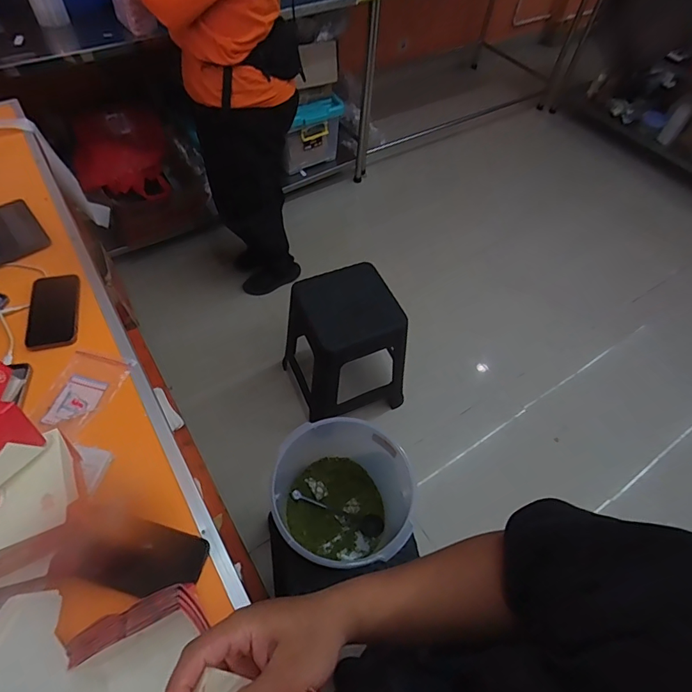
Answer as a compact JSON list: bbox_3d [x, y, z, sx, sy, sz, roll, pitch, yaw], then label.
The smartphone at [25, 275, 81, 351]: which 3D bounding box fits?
[{"bbox_3d":[-0.491,-0.059,0.741,0.078,0.015,0.144,-9,57,-10],"label":"smartphone"}]

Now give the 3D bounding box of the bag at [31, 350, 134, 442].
[{"bbox_3d":[-0.407,0.068,0.674,0.097,0.006,0.138,17,56,8],"label":"bag"}]

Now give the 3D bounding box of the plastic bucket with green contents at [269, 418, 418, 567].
[{"bbox_3d":[-0.003,0.307,0.855,0.232,0.225,0.243,2,56,-2],"label":"plastic bucket with green contents"}]

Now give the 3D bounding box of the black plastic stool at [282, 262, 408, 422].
[{"bbox_3d":[-0.001,-0.001,1.489,0.348,0.463,0.323,-19,59,-15],"label":"black plastic stool"}]

